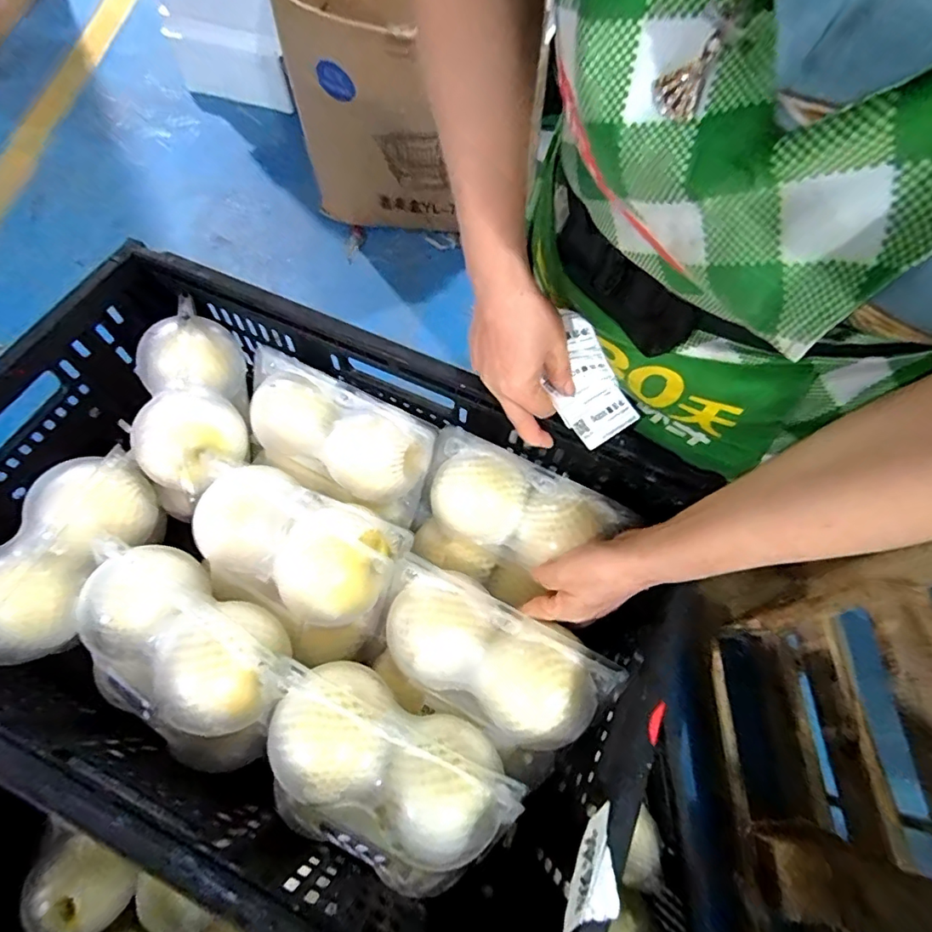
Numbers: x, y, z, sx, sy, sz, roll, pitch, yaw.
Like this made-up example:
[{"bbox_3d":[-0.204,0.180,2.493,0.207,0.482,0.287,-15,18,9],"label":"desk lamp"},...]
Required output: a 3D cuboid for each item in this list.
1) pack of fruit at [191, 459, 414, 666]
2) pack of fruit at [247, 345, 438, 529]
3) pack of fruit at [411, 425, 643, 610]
[{"bbox_3d":[-0.155,0.083,0.474,0.182,0.092,0.123,28,66,13],"label":"pack of fruit"},{"bbox_3d":[-0.134,-0.024,0.525,0.201,0.091,0.104,26,65,12],"label":"pack of fruit"},{"bbox_3d":[0.037,0.055,0.490,0.178,0.097,0.107,29,66,13],"label":"pack of fruit"}]

